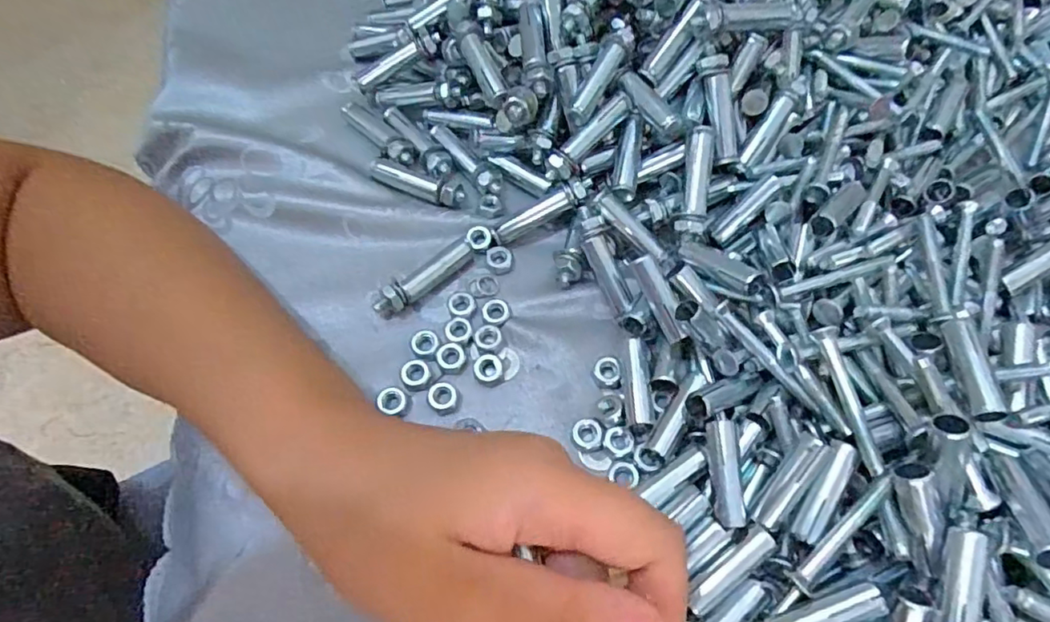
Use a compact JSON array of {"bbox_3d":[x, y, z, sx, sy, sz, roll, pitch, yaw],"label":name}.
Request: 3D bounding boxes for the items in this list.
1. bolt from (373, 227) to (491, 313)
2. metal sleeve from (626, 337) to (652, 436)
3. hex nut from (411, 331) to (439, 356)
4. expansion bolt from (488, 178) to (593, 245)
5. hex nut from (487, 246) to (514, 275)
[{"bbox_3d":[-0.044,-0.021,0.280,0.065,0.010,0.013,-39,69,-18],"label":"bolt"},{"bbox_3d":[0.049,0.032,0.250,0.010,0.010,0.046,1,63,1],"label":"metal sleeve"},{"bbox_3d":[-0.046,0.015,0.266,0.012,0.004,0.013,-22,65,-11],"label":"hex nut"},{"bbox_3d":[0.009,-0.049,0.287,0.054,0.011,0.009,-29,65,7],"label":"expansion bolt"},{"bbox_3d":[-0.012,-0.026,0.286,0.013,0.004,0.014,-5,63,-2],"label":"hex nut"}]

